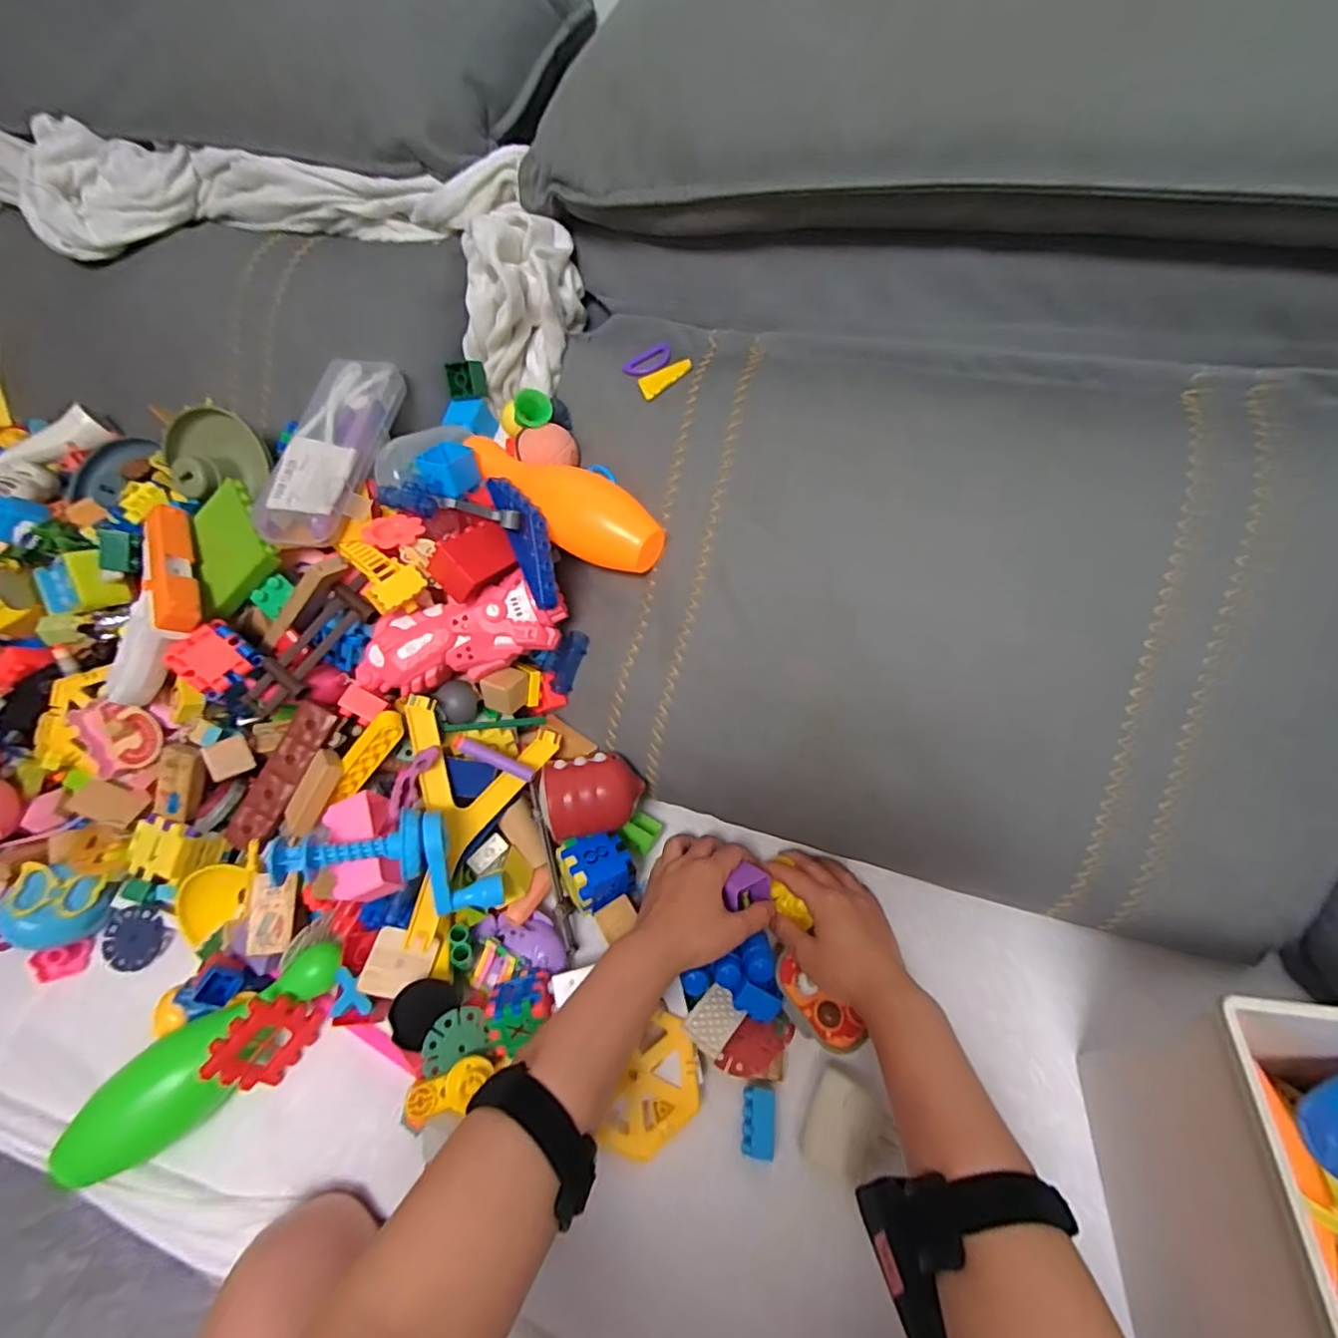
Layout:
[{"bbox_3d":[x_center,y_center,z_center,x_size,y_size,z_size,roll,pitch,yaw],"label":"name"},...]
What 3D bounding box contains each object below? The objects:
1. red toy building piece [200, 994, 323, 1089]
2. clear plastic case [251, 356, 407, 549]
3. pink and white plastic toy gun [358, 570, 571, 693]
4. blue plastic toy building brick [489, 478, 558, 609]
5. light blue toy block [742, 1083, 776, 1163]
[{"bbox_3d":[-0.299,0.277,0.439,0.010,0.060,0.061,14,60,47],"label":"red toy building piece"},{"bbox_3d":[-0.283,-0.189,0.498,0.067,0.036,0.190,1,58,3],"label":"clear plastic case"},{"bbox_3d":[-0.173,-0.027,0.485,0.173,0.045,0.060,-19,59,-10],"label":"pink and white plastic toy gun"},{"bbox_3d":[-0.114,-0.108,0.480,0.029,0.029,0.117,-21,79,-11],"label":"blue plastic toy building brick"},{"bbox_3d":[0.063,0.316,0.413,0.022,0.009,0.040,5,58,5],"label":"light blue toy block"}]

